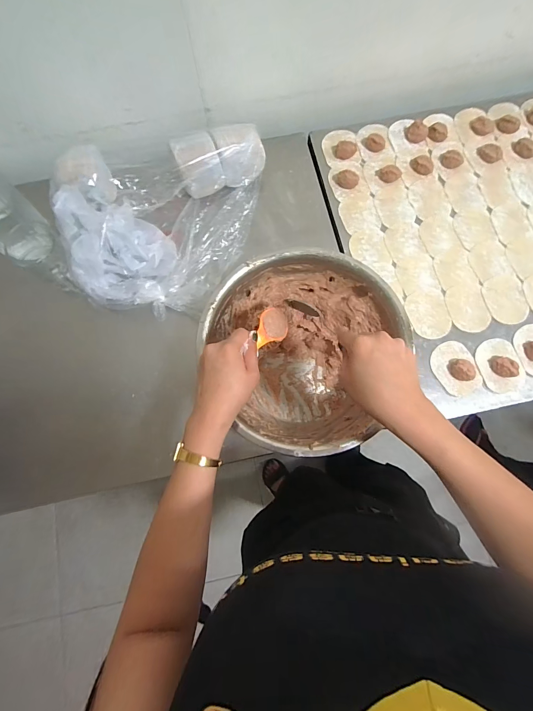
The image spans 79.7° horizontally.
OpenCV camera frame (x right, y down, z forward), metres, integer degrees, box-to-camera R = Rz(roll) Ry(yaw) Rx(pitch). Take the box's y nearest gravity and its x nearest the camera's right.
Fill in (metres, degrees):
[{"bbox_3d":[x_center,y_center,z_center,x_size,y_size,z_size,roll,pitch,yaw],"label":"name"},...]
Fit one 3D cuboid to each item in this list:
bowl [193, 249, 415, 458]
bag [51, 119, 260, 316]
[{"bbox_3d":[0.063,-0.007,0.494,0.260,0.121,0.278,0,77,2],"label":"bowl"},{"bbox_3d":[-0.170,-0.238,0.561,0.335,0.113,0.322,-4,77,1],"label":"bag"}]

